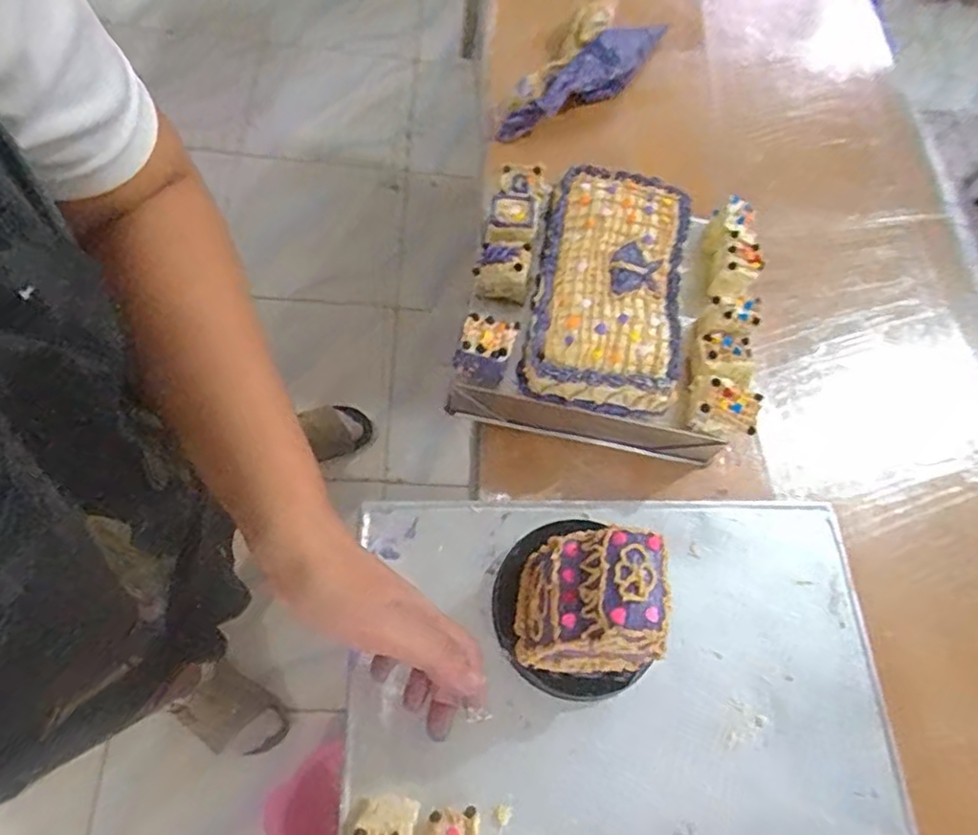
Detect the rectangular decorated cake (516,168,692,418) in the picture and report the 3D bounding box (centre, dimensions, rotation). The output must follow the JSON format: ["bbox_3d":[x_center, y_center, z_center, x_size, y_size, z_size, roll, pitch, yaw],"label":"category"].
[{"bbox_3d":[0.090,-0.104,0.479,0.105,0.040,0.193,13,65,-2],"label":"rectangular decorated cake"}]

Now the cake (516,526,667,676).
[{"bbox_3d":[0.062,0.110,0.390,0.080,0.095,0.078,3,66,-4],"label":"cake"}]

